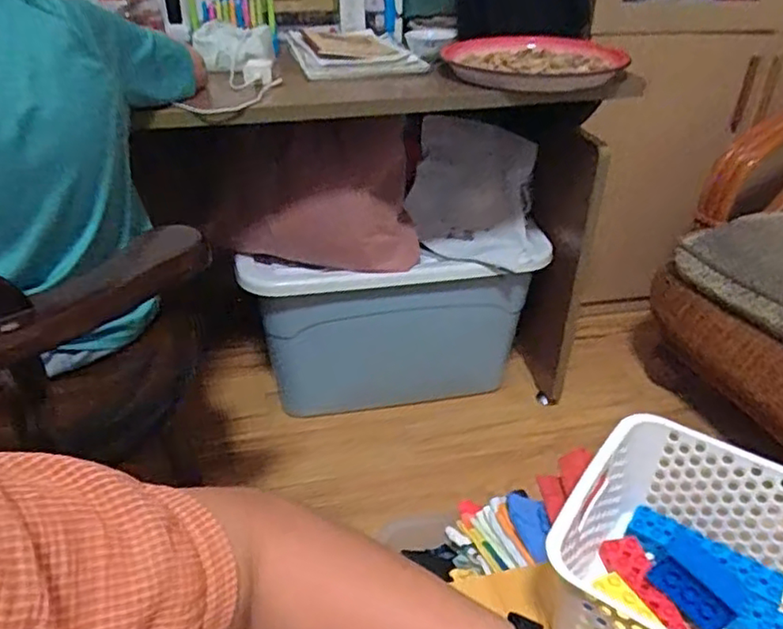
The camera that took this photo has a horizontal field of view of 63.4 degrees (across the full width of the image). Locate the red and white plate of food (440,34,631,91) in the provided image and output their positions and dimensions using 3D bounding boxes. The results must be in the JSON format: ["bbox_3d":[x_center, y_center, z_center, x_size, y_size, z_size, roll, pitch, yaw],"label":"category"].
[{"bbox_3d":[0.245,-0.437,1.089,0.300,0.035,0.315,1,33,0],"label":"red and white plate of food"}]

